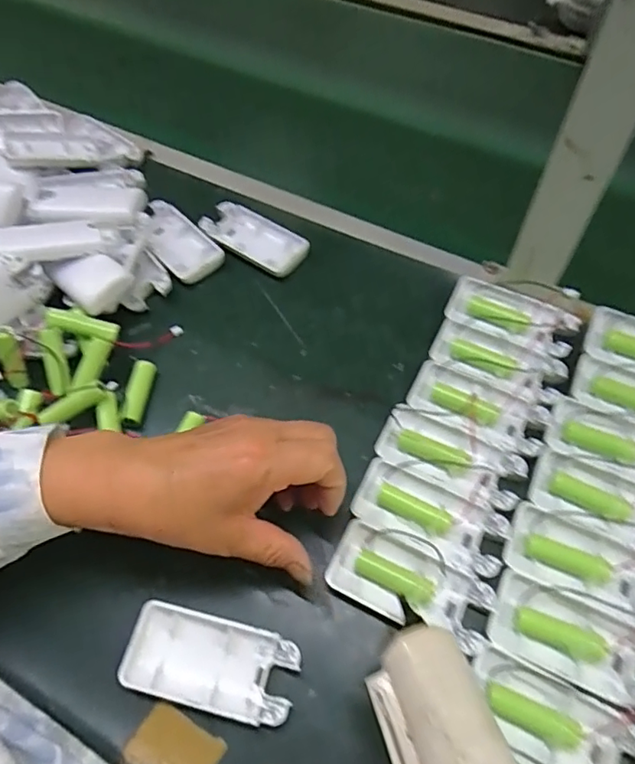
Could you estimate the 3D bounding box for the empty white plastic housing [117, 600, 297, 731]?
[{"bbox_3d":[-0.060,0.159,0.309,0.095,0.017,0.046,11,60,9],"label":"empty white plastic housing"}]

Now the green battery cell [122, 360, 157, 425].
[{"bbox_3d":[-0.133,0.008,0.404,0.014,0.013,0.052,4,59,5],"label":"green battery cell"}]

